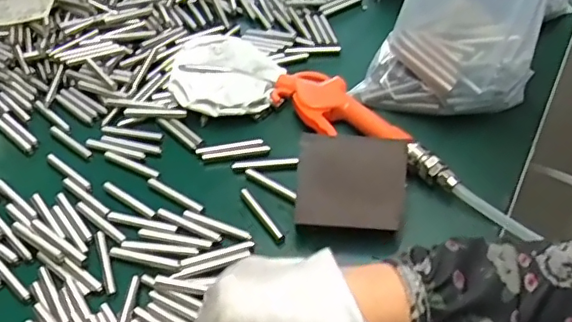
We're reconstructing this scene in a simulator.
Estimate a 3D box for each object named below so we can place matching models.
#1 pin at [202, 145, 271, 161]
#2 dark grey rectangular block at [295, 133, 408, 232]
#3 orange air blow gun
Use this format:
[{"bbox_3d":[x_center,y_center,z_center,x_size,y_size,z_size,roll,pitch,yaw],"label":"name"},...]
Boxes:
[{"bbox_3d":[-0.043,-0.008,0.480,0.057,0.005,0.007,-5,46,-3],"label":"pin"},{"bbox_3d":[0.047,0.016,0.401,0.075,0.021,0.066,5,88,2],"label":"dark grey rectangular block"},{"bbox_3d":[0.046,-0.042,0.501,0.058,0.020,0.131,-32,52,-26],"label":"orange air blow gun"}]

